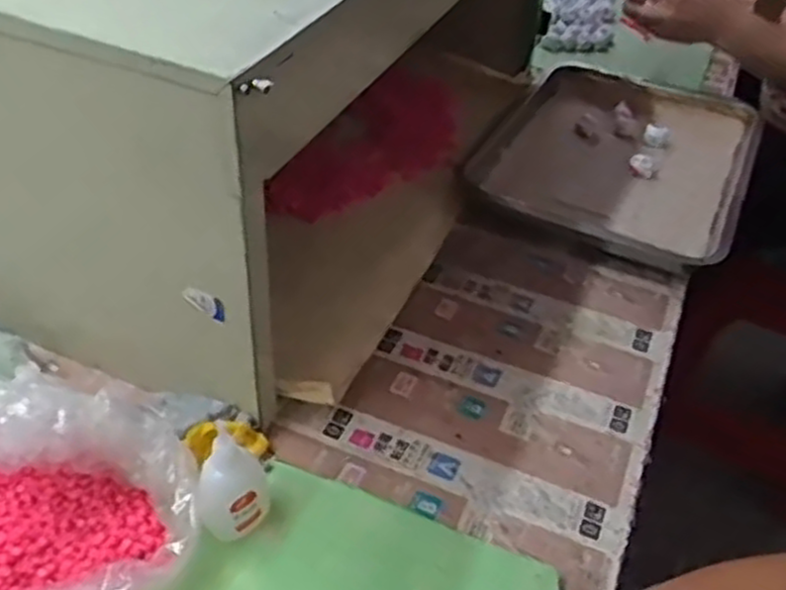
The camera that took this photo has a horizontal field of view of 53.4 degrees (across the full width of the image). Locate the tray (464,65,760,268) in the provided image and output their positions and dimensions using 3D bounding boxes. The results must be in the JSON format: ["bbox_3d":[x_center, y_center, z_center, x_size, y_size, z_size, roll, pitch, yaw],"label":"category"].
[{"bbox_3d":[0.197,-0.121,0.720,0.226,0.055,0.230,17,45,17],"label":"tray"}]

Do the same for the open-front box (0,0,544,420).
[{"bbox_3d":[-0.084,-0.204,0.657,0.298,0.285,0.519,17,45,17],"label":"open-front box"}]

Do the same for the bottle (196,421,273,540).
[{"bbox_3d":[-0.098,0.112,0.475,0.042,0.078,0.035,-10,44,-12],"label":"bottle"}]

